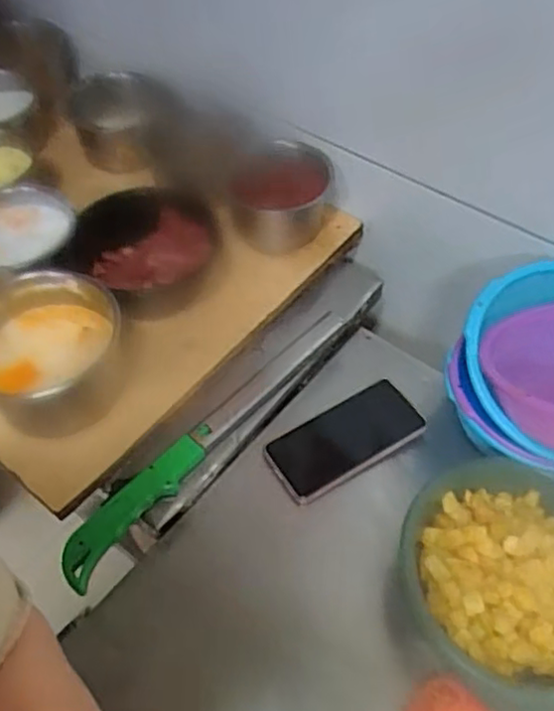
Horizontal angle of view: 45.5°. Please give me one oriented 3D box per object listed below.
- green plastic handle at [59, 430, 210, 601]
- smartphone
[{"bbox_3d":[-0.127,0.132,0.609,0.034,0.026,0.181,30,58,22],"label":"green plastic handle"},{"bbox_3d":[0.071,0.086,0.685,0.159,0.013,0.075,-27,54,-14],"label":"smartphone"}]

